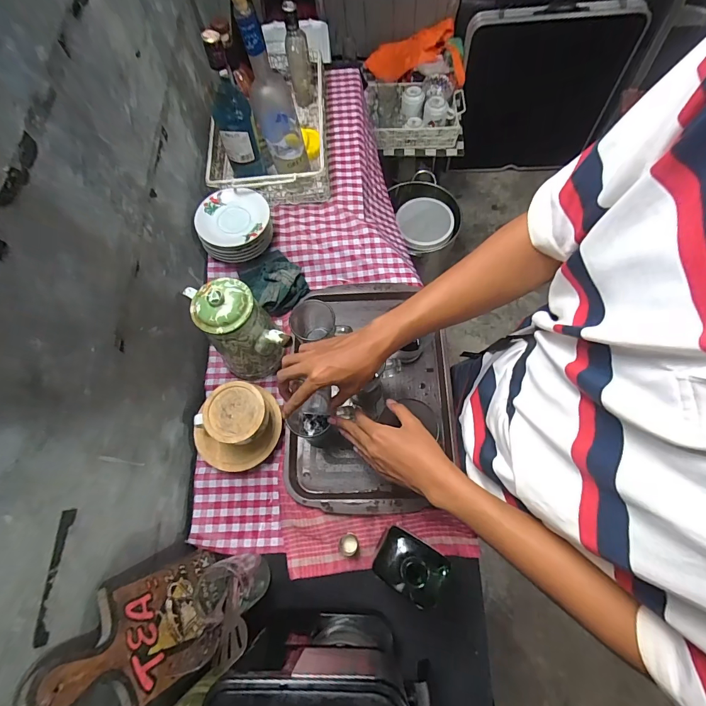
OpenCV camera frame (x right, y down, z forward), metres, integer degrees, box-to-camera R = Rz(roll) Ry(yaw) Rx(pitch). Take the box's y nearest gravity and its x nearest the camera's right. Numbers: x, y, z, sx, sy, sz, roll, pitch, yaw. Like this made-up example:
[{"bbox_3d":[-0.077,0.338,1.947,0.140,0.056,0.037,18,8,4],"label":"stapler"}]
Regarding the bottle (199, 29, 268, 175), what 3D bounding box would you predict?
[{"bbox_3d":[-0.237,-0.458,0.736,0.074,0.305,0.080,-22,69,-5],"label":"bottle"}]

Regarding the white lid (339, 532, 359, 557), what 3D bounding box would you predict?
[{"bbox_3d":[-0.006,0.318,0.613,0.032,0.010,0.034,-1,68,3],"label":"white lid"}]

